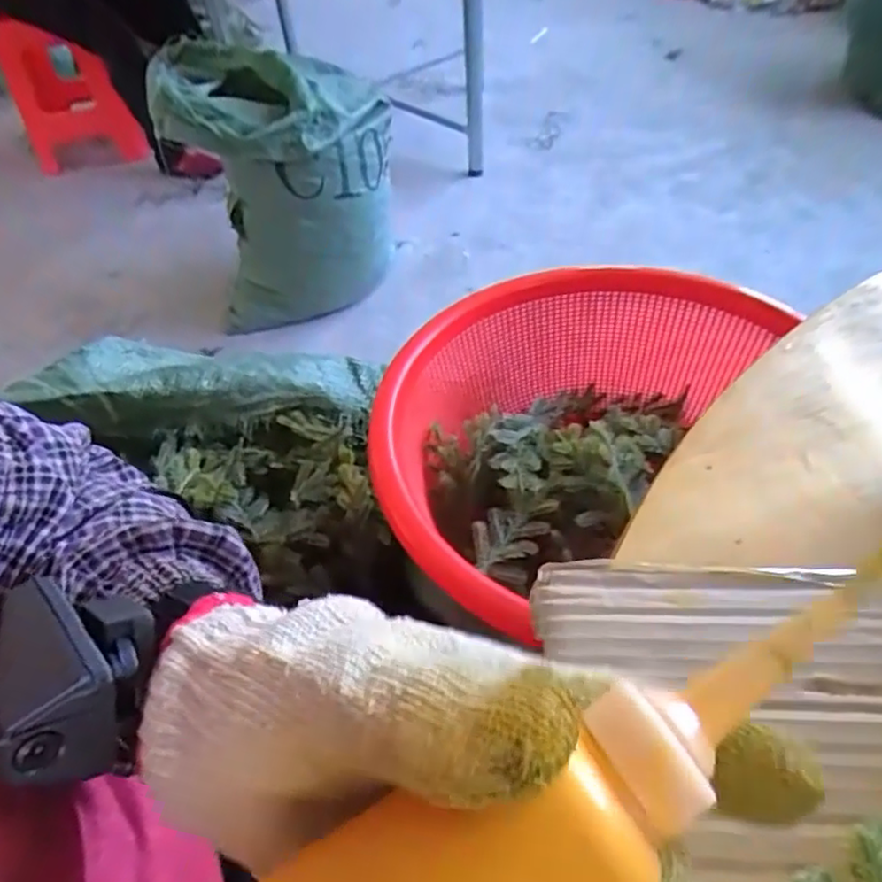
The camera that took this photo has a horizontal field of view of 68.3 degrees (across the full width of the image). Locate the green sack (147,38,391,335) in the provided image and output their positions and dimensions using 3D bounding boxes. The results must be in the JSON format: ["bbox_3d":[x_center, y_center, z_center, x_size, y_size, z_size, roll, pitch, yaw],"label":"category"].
[{"bbox_3d":[-0.352,-0.576,1.502,0.453,0.536,0.343,-15,49,-9],"label":"green sack"}]

